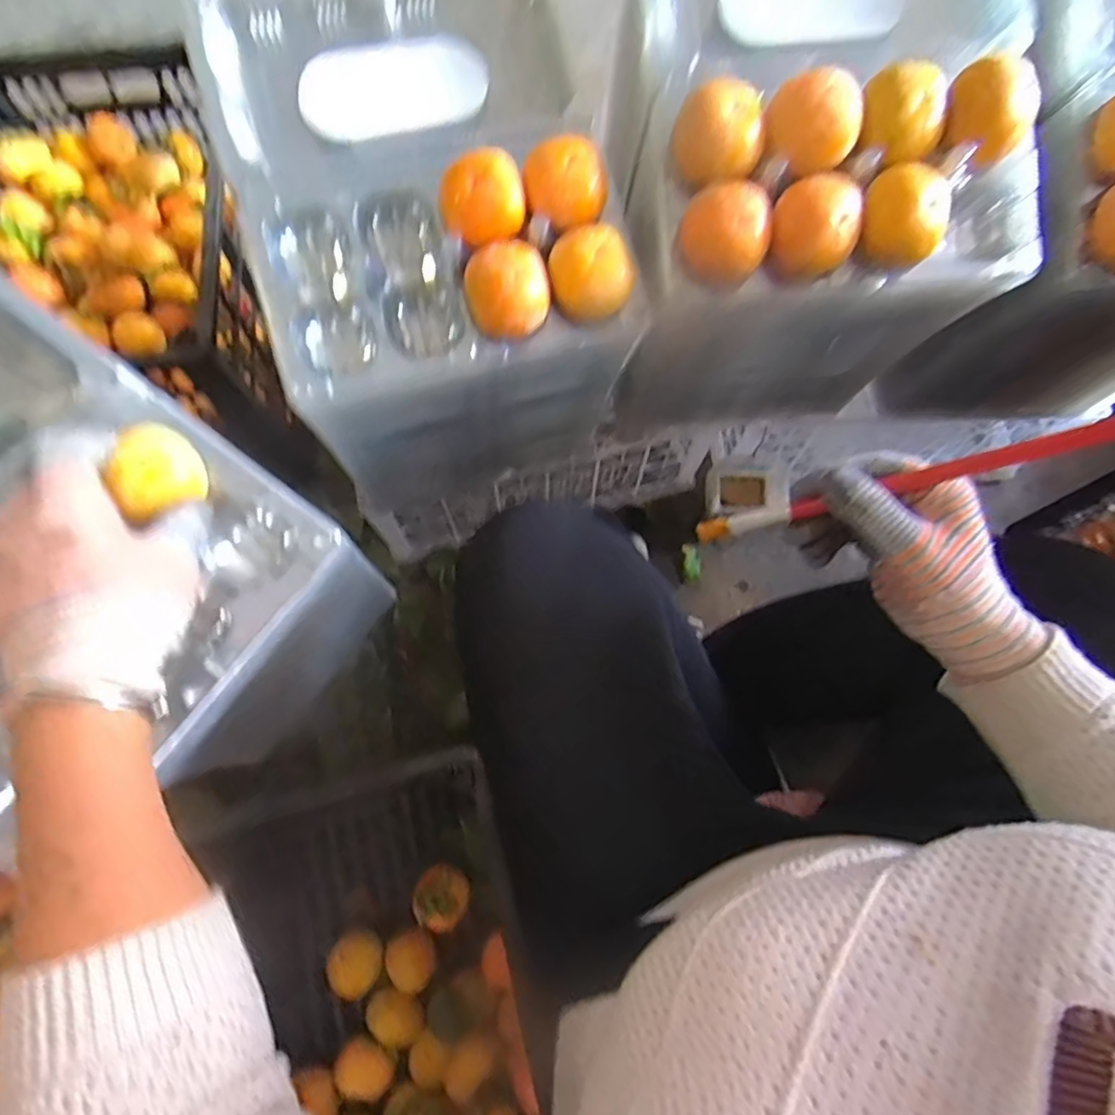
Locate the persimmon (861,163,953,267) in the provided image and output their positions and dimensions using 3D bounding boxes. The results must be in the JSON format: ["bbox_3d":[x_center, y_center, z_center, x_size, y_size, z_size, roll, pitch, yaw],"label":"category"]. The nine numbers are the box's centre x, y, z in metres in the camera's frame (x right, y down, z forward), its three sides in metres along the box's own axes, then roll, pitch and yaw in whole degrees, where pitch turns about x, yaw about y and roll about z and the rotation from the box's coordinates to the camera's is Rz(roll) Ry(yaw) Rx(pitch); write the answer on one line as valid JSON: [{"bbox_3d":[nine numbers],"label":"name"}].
[{"bbox_3d":[0.234,-0.231,0.391,0.047,0.051,0.047,0,71,-1],"label":"persimmon"}]

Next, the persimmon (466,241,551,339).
[{"bbox_3d":[-0.033,-0.178,0.393,0.054,0.044,0.046,-9,72,-4],"label":"persimmon"}]

